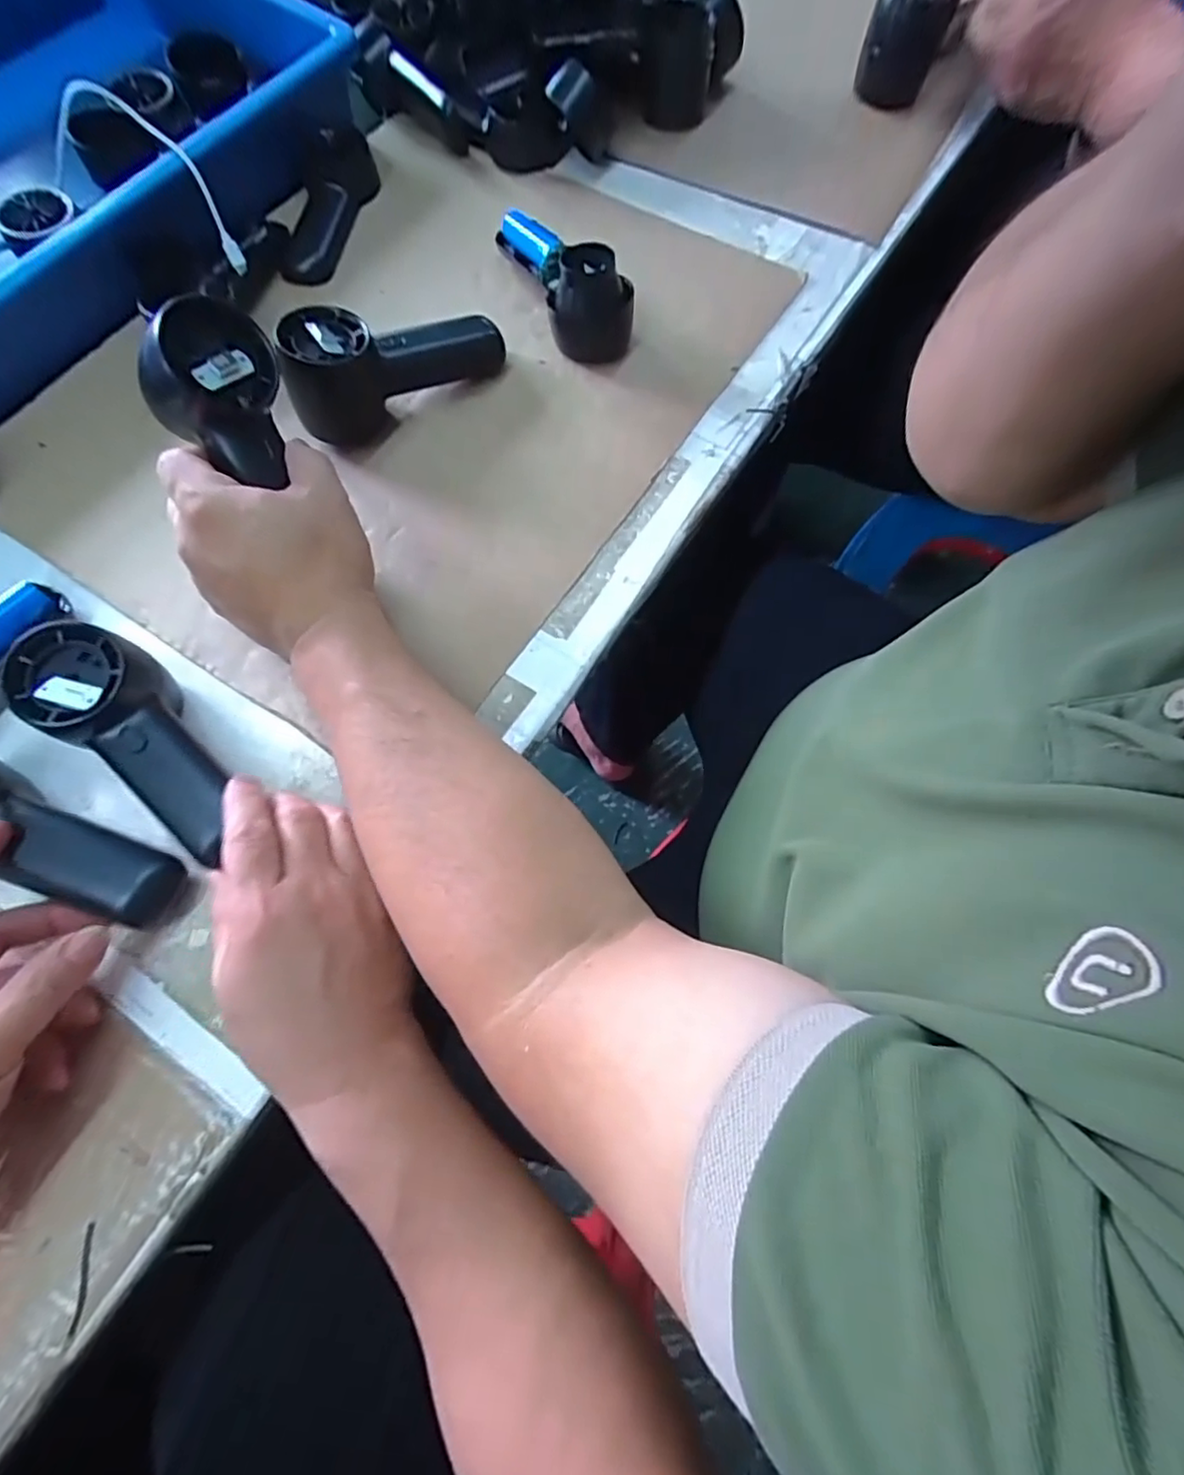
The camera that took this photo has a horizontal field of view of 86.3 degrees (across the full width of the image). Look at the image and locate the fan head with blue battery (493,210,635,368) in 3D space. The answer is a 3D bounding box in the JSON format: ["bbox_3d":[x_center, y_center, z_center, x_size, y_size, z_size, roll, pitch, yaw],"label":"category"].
[{"bbox_3d":[-0.021,-0.354,0.471,0.056,0.054,0.155,-20,72,-8],"label":"fan head with blue battery"}]

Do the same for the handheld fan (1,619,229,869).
[{"bbox_3d":[-0.245,0.003,0.343,0.058,0.054,0.142,-39,94,-13],"label":"handheld fan"}]

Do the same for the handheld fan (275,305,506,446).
[{"bbox_3d":[-0.137,-0.267,0.436,0.150,0.062,0.058,-33,74,-12],"label":"handheld fan"}]

